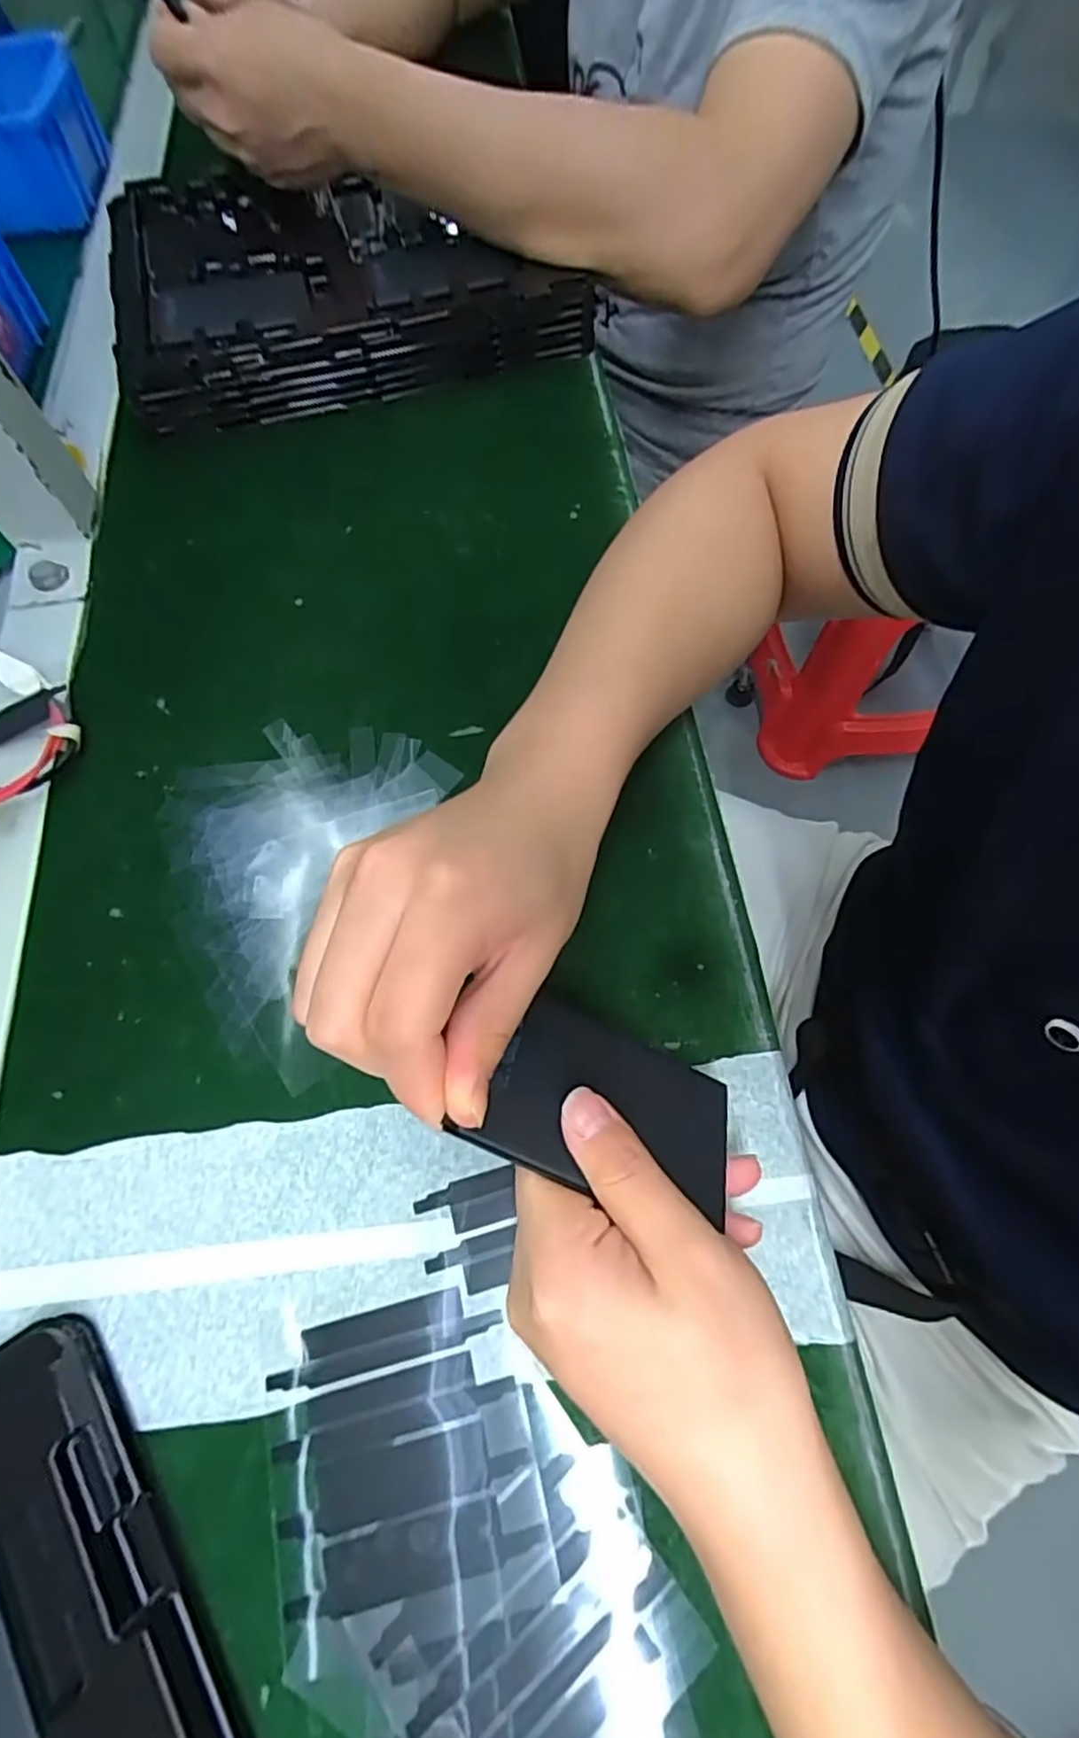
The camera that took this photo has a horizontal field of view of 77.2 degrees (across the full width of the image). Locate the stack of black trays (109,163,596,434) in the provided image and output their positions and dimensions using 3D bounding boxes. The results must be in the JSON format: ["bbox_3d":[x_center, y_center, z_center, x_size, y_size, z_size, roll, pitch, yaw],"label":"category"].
[{"bbox_3d":[-0.131,-0.386,0.437,0.265,0.043,0.219,-17,67,-6],"label":"stack of black trays"}]

